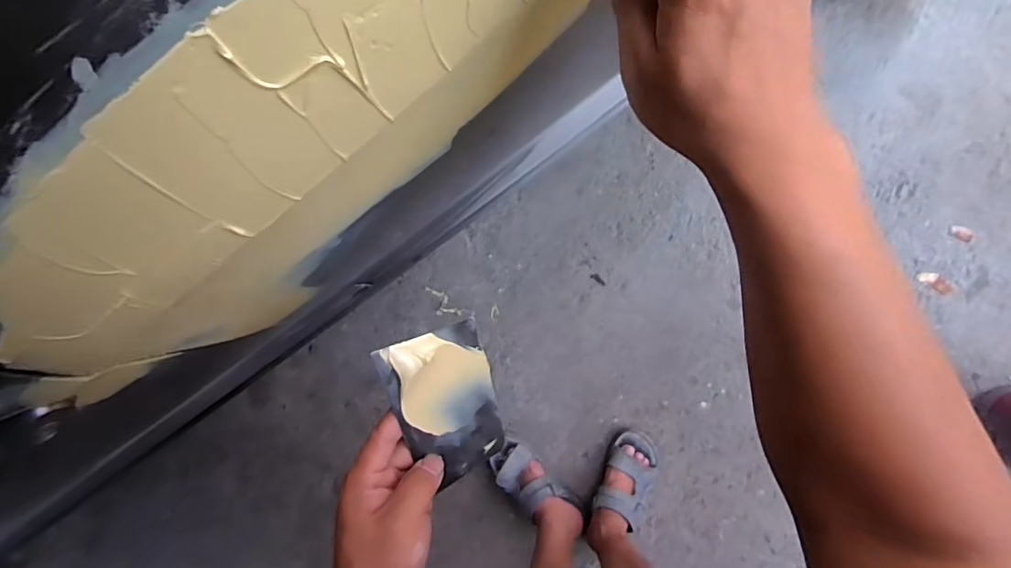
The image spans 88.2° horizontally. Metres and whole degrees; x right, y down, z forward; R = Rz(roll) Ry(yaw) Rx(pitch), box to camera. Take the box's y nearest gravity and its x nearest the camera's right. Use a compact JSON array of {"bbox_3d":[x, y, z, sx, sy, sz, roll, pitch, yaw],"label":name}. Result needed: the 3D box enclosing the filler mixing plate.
[{"bbox_3d":[-0.039,0.088,0.369,0.072,0.009,0.131,-26,123,-25],"label":"filler mixing plate"}]

